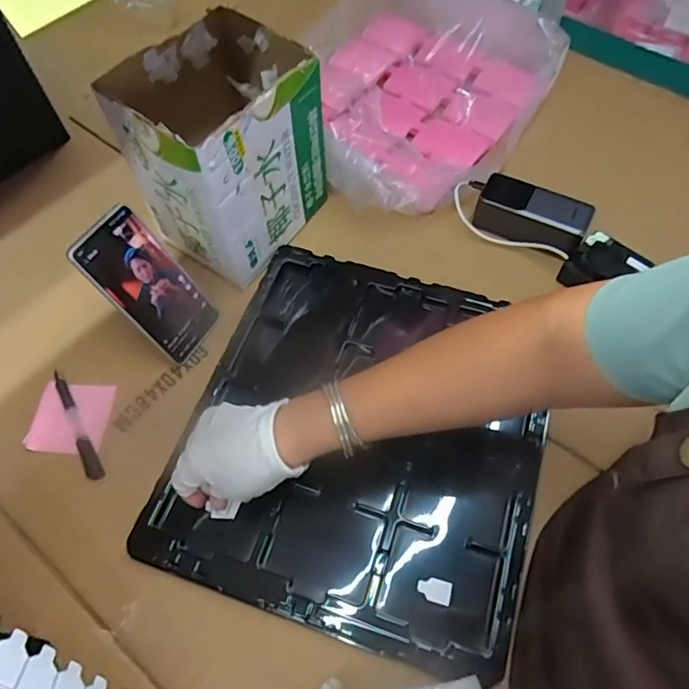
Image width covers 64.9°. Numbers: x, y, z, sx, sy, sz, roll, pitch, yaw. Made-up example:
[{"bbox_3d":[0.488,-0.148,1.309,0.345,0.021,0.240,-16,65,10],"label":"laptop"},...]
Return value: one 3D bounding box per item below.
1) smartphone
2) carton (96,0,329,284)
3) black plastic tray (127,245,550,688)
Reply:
[{"bbox_3d":[-0.194,-0.058,0.548,0.007,0.160,0.078,14,60,42],"label":"smartphone"},{"bbox_3d":[-0.130,-0.216,0.601,0.158,0.194,0.190,29,64,15],"label":"carton"},{"bbox_3d":[0.022,0.079,0.543,0.336,0.025,0.369,17,62,9],"label":"black plastic tray"}]

